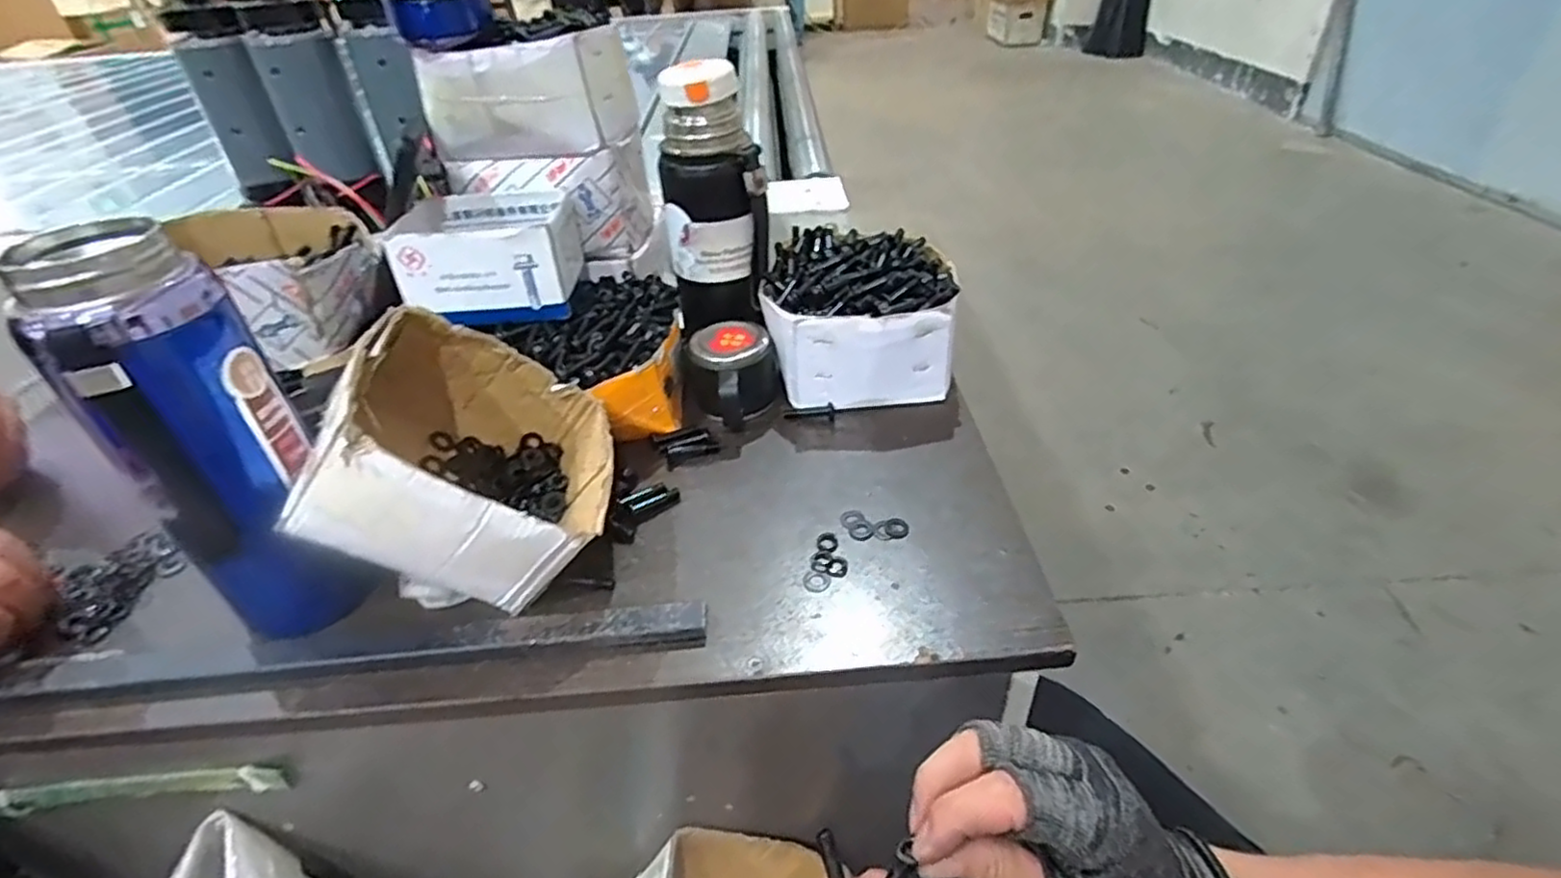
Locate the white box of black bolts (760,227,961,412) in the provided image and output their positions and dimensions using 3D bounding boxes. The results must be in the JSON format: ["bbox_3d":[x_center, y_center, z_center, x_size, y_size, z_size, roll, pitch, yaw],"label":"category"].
[{"bbox_3d":[0.063,-0.100,0.578,0.148,0.090,0.145,-3,37,1],"label":"white box of black bolts"}]

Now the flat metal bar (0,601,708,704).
[{"bbox_3d":[-0.262,0.121,0.389,0.441,0.009,0.024,-5,49,-1],"label":"flat metal bar"}]

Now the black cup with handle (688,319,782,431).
[{"bbox_3d":[-0.034,-0.047,0.540,0.066,0.055,0.070,-7,38,-4],"label":"black cup with handle"}]

